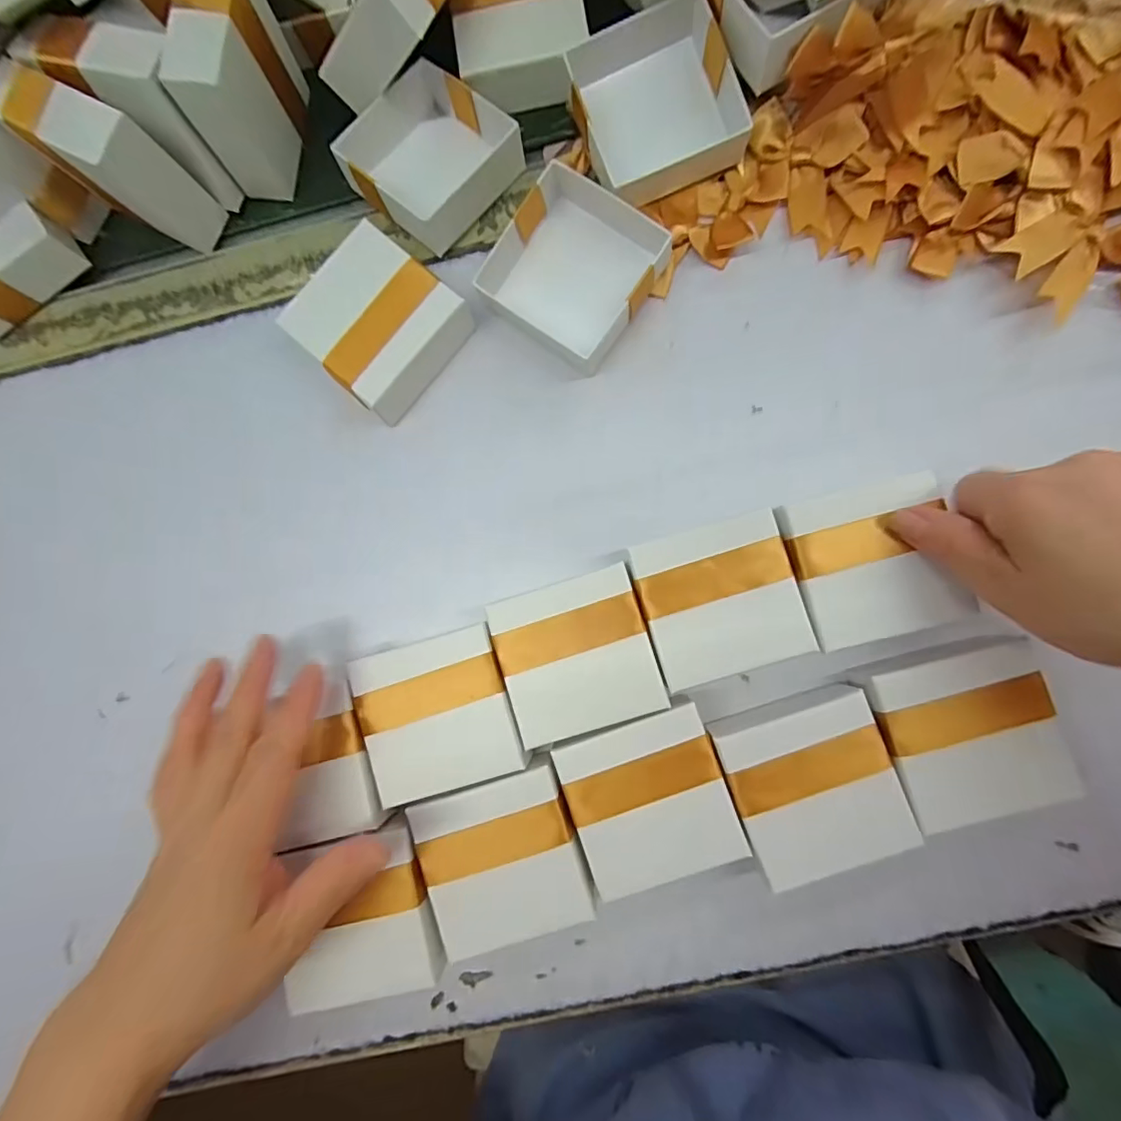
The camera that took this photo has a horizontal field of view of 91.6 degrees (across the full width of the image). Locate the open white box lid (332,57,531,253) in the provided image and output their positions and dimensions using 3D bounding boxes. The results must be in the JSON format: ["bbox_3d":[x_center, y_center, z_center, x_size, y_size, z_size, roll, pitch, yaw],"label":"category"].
[{"bbox_3d":[-0.068,-0.213,0.286,0.074,0.027,0.073,41,89,6],"label":"open white box lid"}]

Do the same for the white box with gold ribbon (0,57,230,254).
[{"bbox_3d":[-0.231,-0.205,0.280,0.071,0.068,0.034,33,88,6],"label":"white box with gold ribbon"}]

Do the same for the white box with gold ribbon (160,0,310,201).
[{"bbox_3d":[-0.160,-0.239,0.274,0.027,0.068,0.072,4,86,4],"label":"white box with gold ribbon"}]

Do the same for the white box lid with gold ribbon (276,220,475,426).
[{"bbox_3d":[-0.092,-0.120,0.278,0.066,0.027,0.068,43,89,6],"label":"white box lid with gold ribbon"}]

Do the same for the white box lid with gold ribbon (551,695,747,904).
[{"bbox_3d":[0.040,0.109,0.255,0.069,0.022,0.070,-19,85,2],"label":"white box lid with gold ribbon"}]

